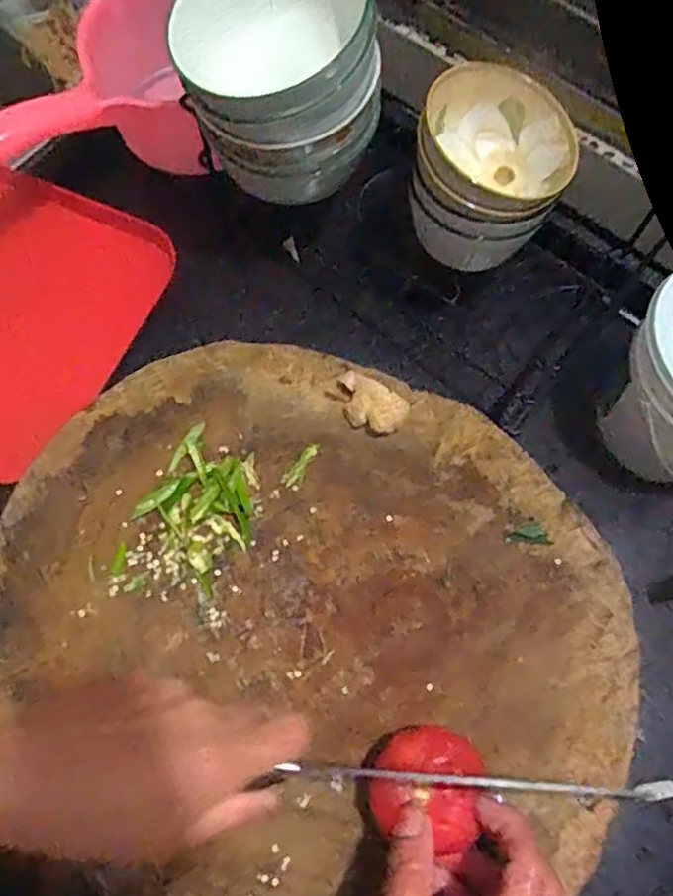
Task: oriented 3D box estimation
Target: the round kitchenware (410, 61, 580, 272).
[{"bbox_3d":[0.116,-0.210,0.503,0.110,0.104,0.100,21,72,6],"label":"round kitchenware"}]

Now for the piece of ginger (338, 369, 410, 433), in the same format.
[{"bbox_3d":[0.023,-0.031,0.472,0.055,0.028,0.031,31,73,9],"label":"piece of ginger"}]

